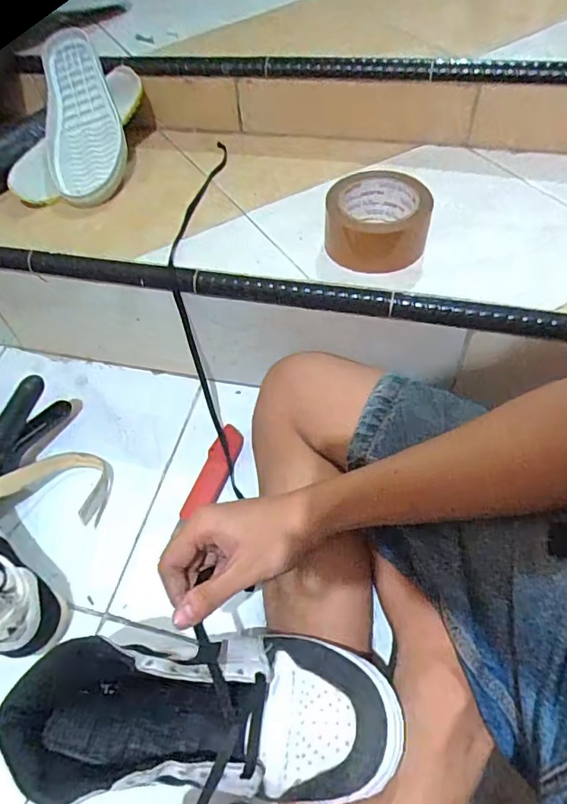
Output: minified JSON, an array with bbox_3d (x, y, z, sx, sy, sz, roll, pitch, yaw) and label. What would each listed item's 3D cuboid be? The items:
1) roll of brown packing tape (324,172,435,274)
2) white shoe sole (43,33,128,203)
[{"bbox_3d":[0.093,-0.178,0.505,0.096,0.052,0.100,-2,56,4],"label":"roll of brown packing tape"},{"bbox_3d":[-0.250,-0.348,0.621,0.090,0.028,0.233,-13,81,-3],"label":"white shoe sole"}]

